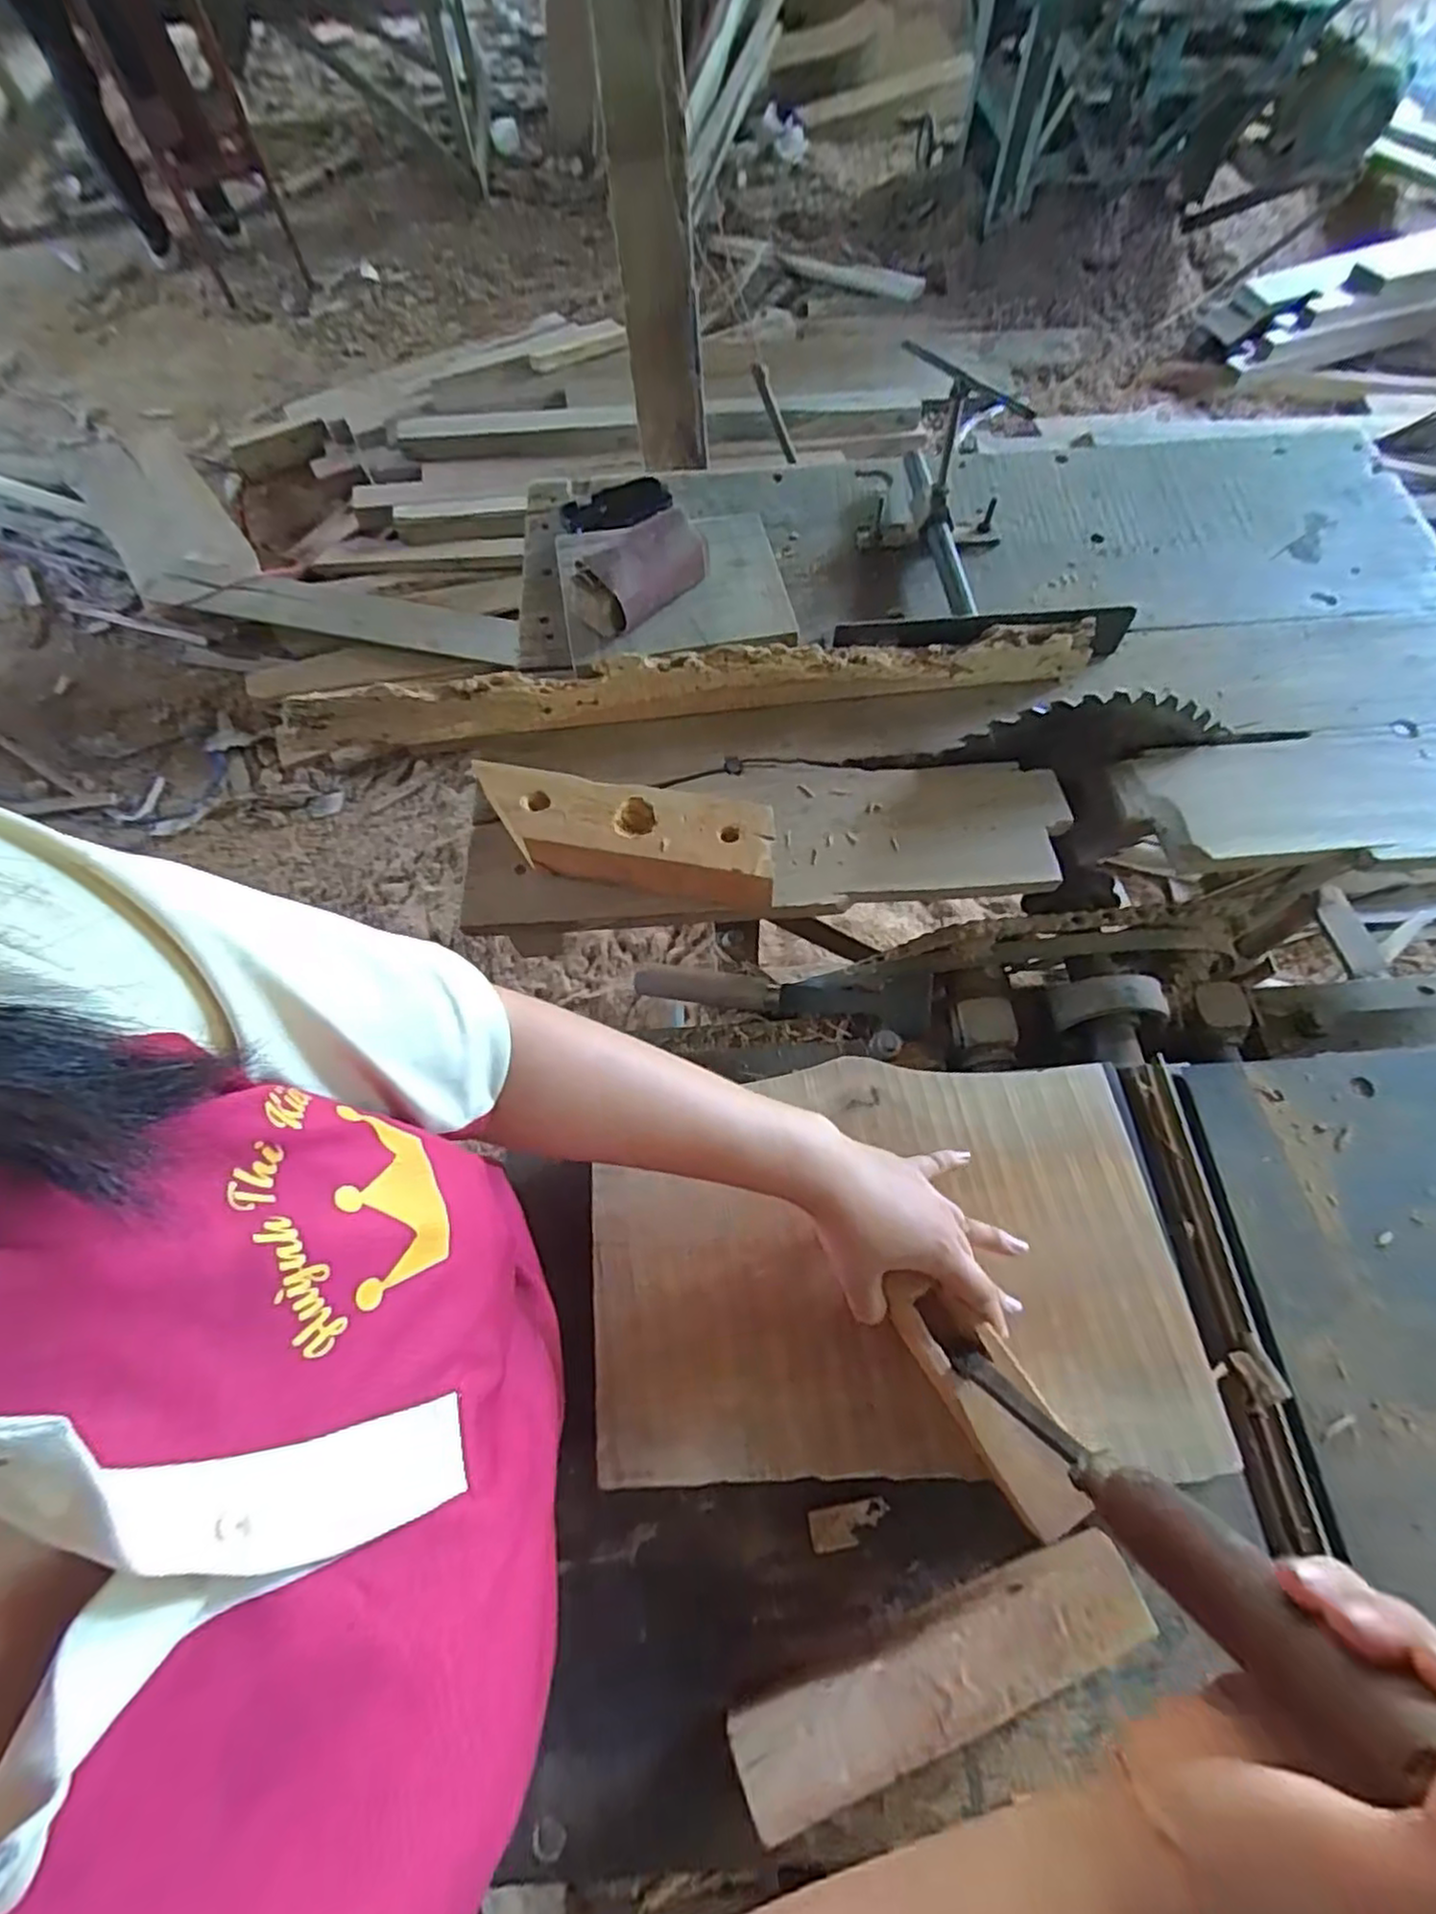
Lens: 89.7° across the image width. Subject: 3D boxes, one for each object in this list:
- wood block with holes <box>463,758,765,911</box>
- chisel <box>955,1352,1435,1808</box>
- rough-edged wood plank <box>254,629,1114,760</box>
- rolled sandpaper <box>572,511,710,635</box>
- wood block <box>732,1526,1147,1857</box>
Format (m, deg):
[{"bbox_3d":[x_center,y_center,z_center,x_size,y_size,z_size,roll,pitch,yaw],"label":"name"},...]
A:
[{"bbox_3d":[-0.071,-0.088,0.541,0.231,0.056,0.068,10,67,7],"label":"wood block with holes"},{"bbox_3d":[0.159,0.212,0.283,0.027,0.209,0.026,-32,93,-12],"label":"chisel"},{"bbox_3d":[-0.033,-0.228,0.606,0.672,0.052,0.028,-6,66,0],"label":"rough-edged wood plank"},{"bbox_3d":[-0.069,-0.331,0.617,0.119,0.045,0.065,-42,71,-15],"label":"rolled sandpaper"},{"bbox_3d":[0.115,0.368,0.369,0.217,0.023,0.044,-20,66,-7],"label":"wood block"}]

